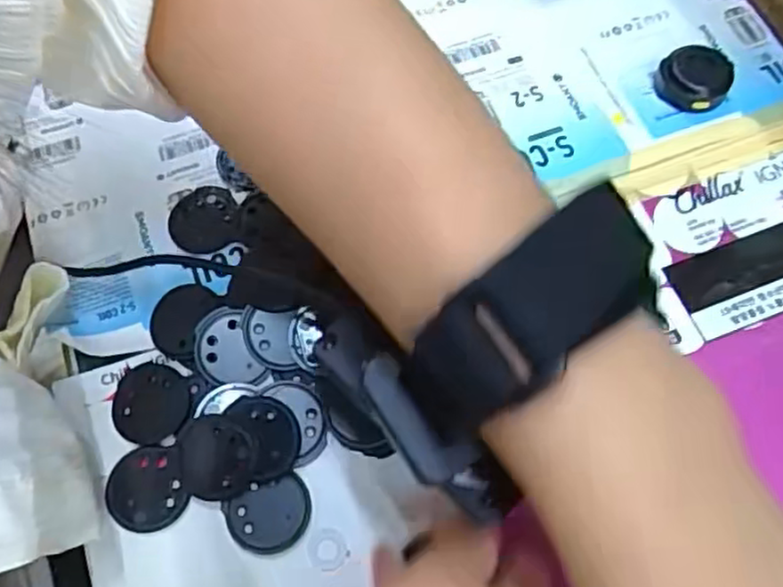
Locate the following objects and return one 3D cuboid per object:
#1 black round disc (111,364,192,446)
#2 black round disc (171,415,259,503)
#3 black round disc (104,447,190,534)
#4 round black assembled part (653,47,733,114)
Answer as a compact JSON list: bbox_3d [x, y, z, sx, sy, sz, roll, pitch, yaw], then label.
[{"bbox_3d":[-0.089,0.041,0.259,0.029,0.005,0.030,0,67,0],"label":"black round disc"},{"bbox_3d":[-0.063,0.059,0.247,0.029,0.004,0.029,0,87,7],"label":"black round disc"},{"bbox_3d":[-0.088,0.070,0.248,0.026,0.004,0.028,1,65,-2],"label":"black round disc"},{"bbox_3d":[0.134,-0.096,0.309,0.030,0.012,0.027,30,71,12],"label":"round black assembled part"}]

